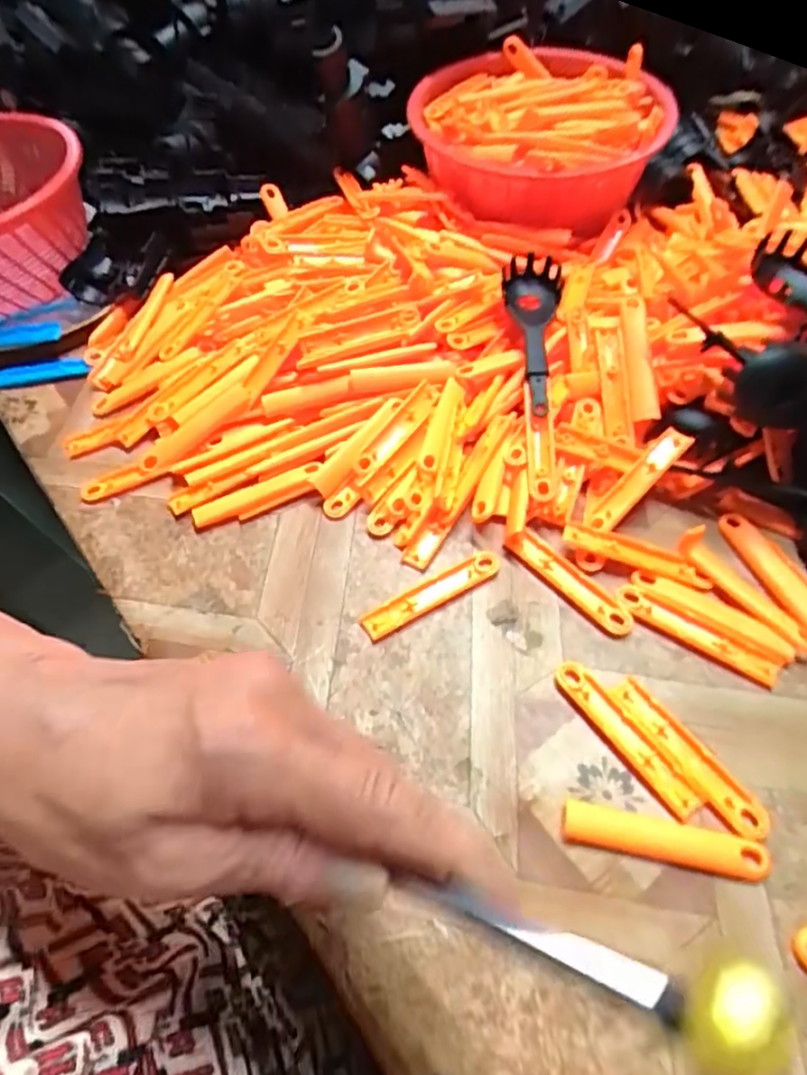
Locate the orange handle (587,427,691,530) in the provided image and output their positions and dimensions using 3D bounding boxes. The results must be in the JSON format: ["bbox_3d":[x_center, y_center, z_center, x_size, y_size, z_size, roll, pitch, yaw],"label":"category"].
[{"bbox_3d":[0.124,-0.031,0.337,0.073,0.006,0.015,-44,62,-8],"label":"orange handle"}]

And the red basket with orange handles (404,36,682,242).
[{"bbox_3d":[0.101,-0.293,0.473,0.180,0.059,0.189,-2,54,3],"label":"red basket with orange handles"}]

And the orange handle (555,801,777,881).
[{"bbox_3d":[0.101,0.118,0.246,0.075,0.004,0.017,8,55,10],"label":"orange handle"}]

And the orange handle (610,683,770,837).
[{"bbox_3d":[0.119,0.091,0.267,0.017,0.004,0.075,-30,58,-16],"label":"orange handle"}]

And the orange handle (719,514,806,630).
[{"bbox_3d":[0.189,0.024,0.305,0.021,0.006,0.096,-17,55,-8],"label":"orange handle"}]

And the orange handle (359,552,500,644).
[{"bbox_3d":[0.015,0.028,0.318,0.078,0.006,0.013,-28,57,-15],"label":"orange handle"}]

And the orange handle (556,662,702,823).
[{"bbox_3d":[0.095,0.084,0.273,0.015,0.004,0.075,-31,58,-17],"label":"orange handle"}]

